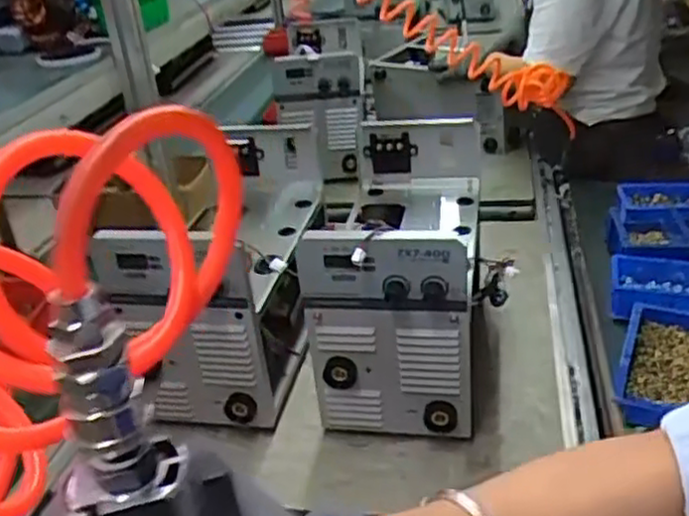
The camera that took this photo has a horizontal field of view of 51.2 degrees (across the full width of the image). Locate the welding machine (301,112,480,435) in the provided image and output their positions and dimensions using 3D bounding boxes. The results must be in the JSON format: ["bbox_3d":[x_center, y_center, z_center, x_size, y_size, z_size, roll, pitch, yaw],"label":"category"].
[{"bbox_3d":[0.085,0.007,0.962,0.175,0.276,0.392,1,29,12],"label":"welding machine"}]

